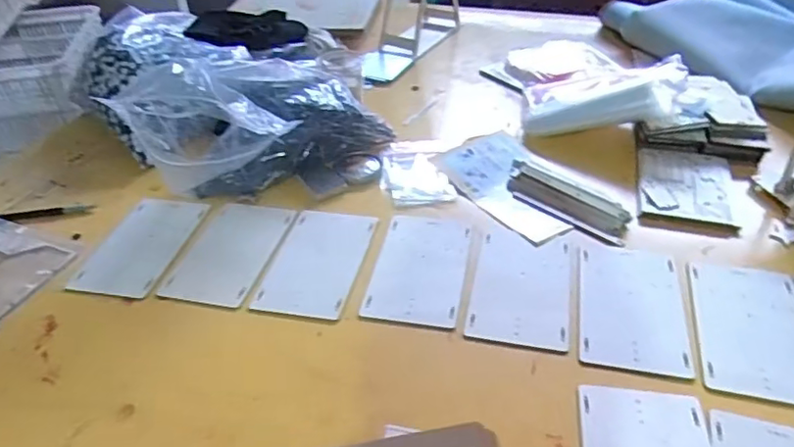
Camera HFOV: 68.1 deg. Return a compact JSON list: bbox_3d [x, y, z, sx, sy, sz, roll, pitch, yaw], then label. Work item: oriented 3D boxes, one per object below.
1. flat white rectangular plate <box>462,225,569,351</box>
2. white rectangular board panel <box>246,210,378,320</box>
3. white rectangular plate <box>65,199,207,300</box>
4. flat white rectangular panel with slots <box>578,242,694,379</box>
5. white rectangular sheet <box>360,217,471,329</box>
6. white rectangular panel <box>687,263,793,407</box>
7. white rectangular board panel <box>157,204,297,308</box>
[{"bbox_3d":[0.134,0.062,0.623,0.098,0.004,0.170,7,39,13],"label":"flat white rectangular plate"},{"bbox_3d":[-0.089,0.040,0.667,0.102,0.006,0.166,5,39,10],"label":"white rectangular board panel"},{"bbox_3d":[-0.308,0.023,0.708,0.102,0.004,0.173,4,39,9],"label":"white rectangular plate"},{"bbox_3d":[0.238,0.078,0.599,0.100,0.004,0.178,7,39,12],"label":"flat white rectangular panel with slots"},{"bbox_3d":[0.026,0.047,0.651,0.099,0.004,0.163,6,39,10],"label":"white rectangular sheet"},{"bbox_3d":[0.342,0.101,0.565,0.103,0.004,0.168,8,39,13],"label":"white rectangular panel"},{"bbox_3d":[-0.193,0.030,0.689,0.103,0.004,0.170,6,39,11],"label":"white rectangular board panel"}]

